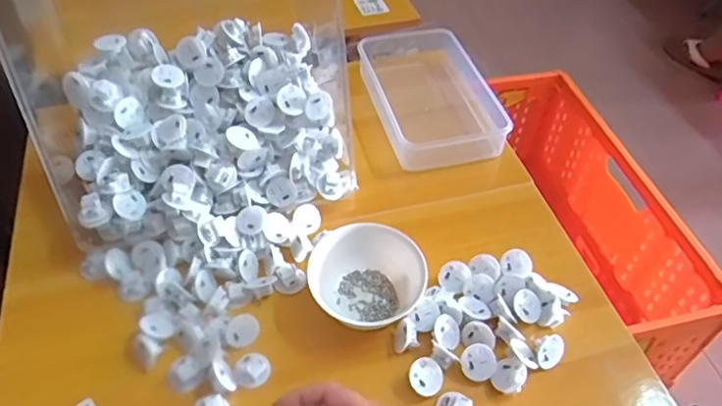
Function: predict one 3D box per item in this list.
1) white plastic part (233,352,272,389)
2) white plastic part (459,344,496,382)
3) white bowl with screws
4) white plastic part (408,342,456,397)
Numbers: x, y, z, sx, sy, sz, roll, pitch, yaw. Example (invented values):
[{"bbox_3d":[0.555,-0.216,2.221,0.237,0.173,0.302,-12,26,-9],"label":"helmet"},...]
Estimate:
[{"bbox_3d":[-0.103,0.159,0.550,0.033,0.018,0.028,-10,50,-12],"label":"white plastic part"},{"bbox_3d":[0.110,0.151,0.549,0.031,0.015,0.033,26,82,12],"label":"white plastic part"},{"bbox_3d":[0.005,0.080,0.600,0.115,0.058,0.115,2,48,-2],"label":"white bowl with screws"},{"bbox_3d":[0.065,0.158,0.546,0.031,0.022,0.045,29,53,21],"label":"white plastic part"}]

